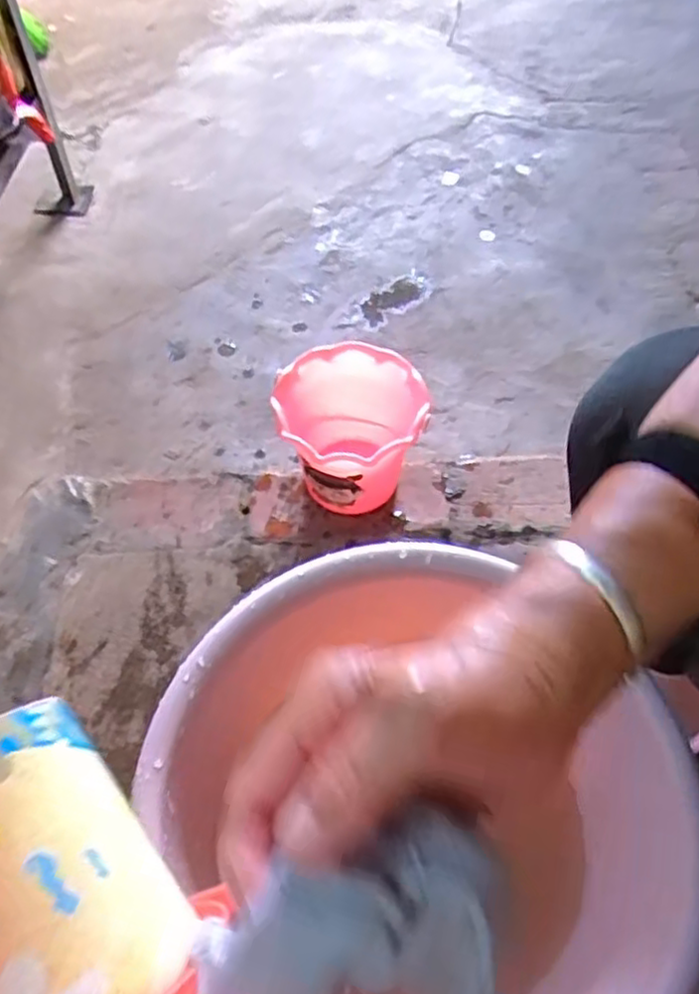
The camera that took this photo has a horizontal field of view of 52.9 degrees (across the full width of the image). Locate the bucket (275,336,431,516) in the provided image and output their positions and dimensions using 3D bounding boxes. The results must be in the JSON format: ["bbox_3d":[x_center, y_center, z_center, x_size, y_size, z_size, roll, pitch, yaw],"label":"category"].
[{"bbox_3d":[0.002,-0.068,0.809,0.159,0.146,0.154,0,56,1],"label":"bucket"}]

